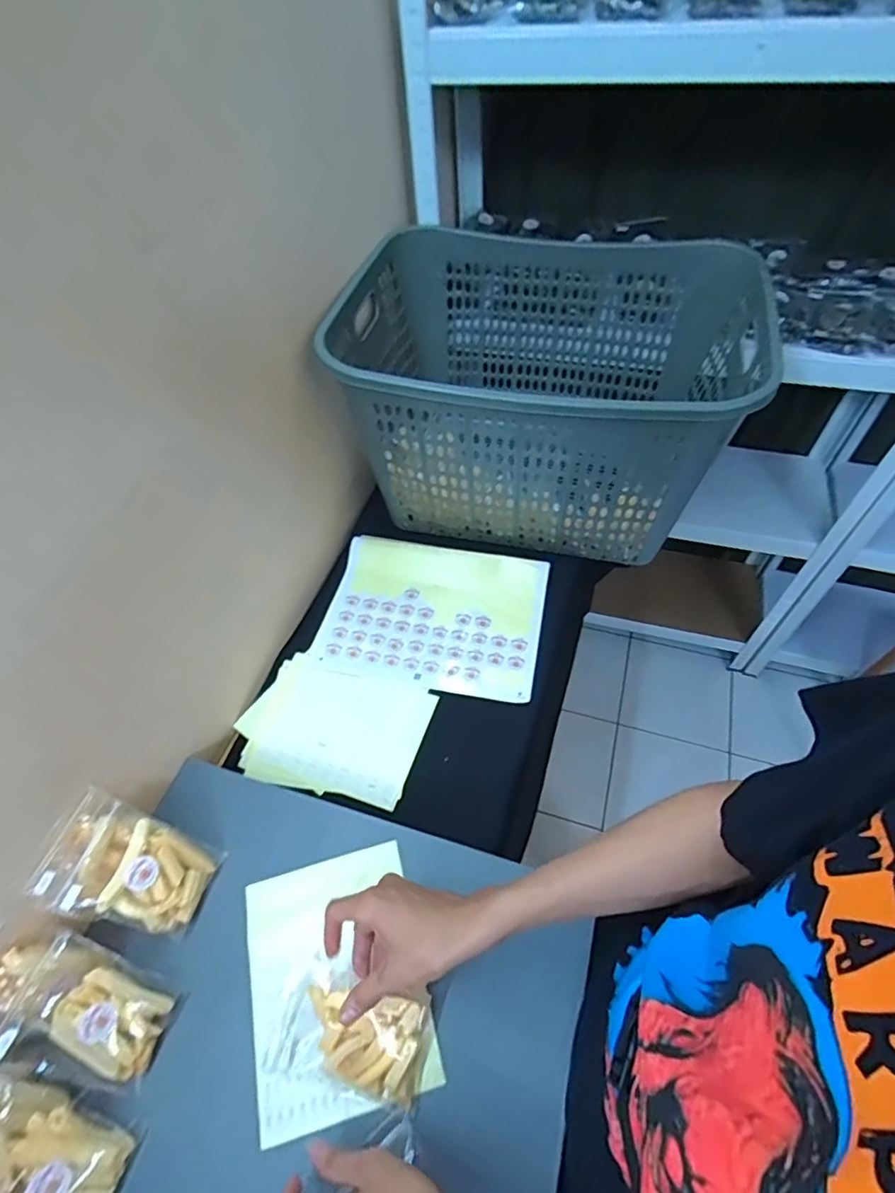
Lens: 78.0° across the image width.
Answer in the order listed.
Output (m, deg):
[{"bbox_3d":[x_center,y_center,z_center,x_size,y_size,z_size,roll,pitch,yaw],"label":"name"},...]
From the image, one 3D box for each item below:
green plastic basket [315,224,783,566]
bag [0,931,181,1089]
[{"bbox_3d":[0.146,-0.313,0.881,0.559,0.324,0.445,12,56,12],"label":"green plastic basket"},{"bbox_3d":[-0.318,0.375,0.497,0.128,0.032,0.089,34,53,-17],"label":"bag"}]

